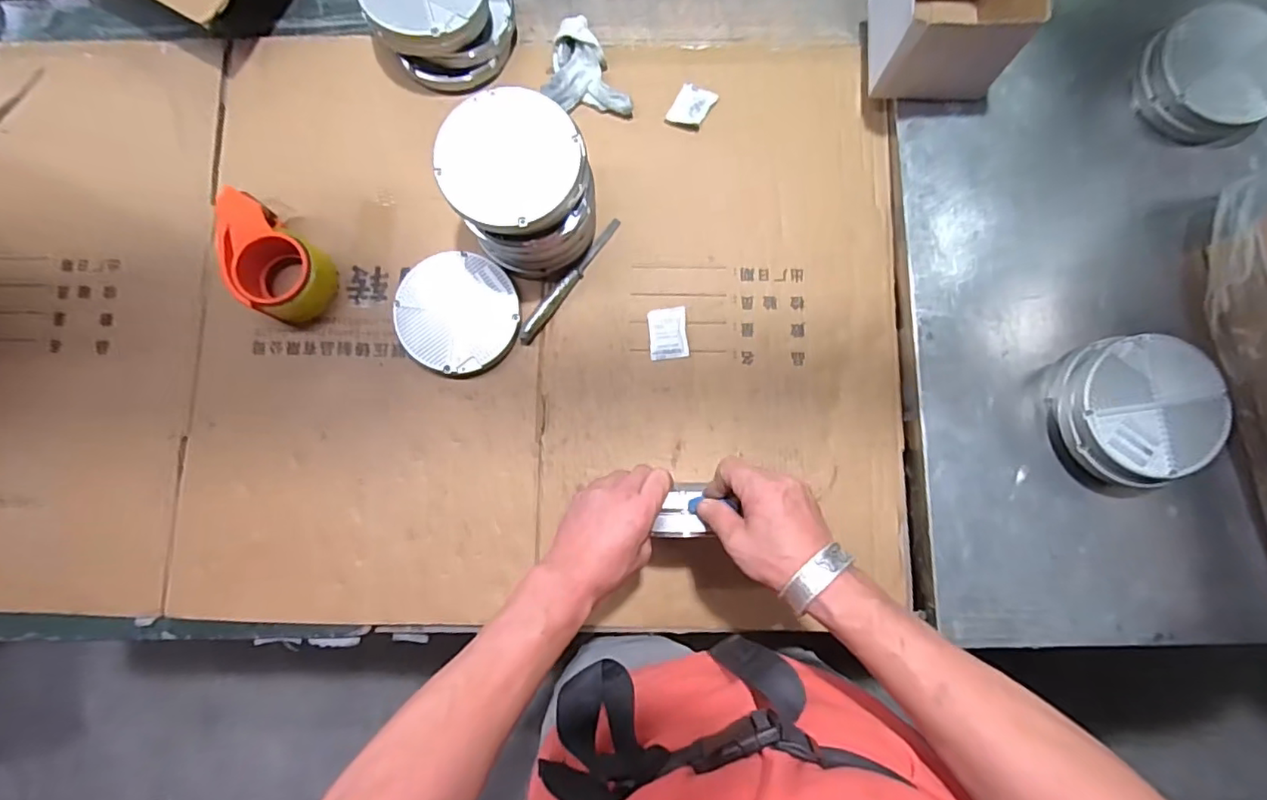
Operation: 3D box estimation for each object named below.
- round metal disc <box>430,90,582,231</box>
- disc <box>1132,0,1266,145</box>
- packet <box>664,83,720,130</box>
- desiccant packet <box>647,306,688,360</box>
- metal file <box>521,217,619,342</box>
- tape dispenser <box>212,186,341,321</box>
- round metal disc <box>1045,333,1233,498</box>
[{"bbox_3d":[-0.119,-0.231,0.560,0.135,0.015,0.138,0,85,-3],"label":"round metal disc"},{"bbox_3d":[0.628,-0.353,0.631,0.125,0.049,0.136,0,82,-1],"label":"disc"},{"bbox_3d":[0.071,-0.353,0.697,0.046,0.008,0.056,25,83,3],"label":"packet"},{"bbox_3d":[0.040,-0.077,0.666,0.044,0.004,0.060,-5,82,-1],"label":"desiccant packet"},{"bbox_3d":[-0.075,-0.141,0.671,0.020,0.018,0.180,37,83,4],"label":"metal file"},{"bbox_3d":[-0.410,-0.157,0.649,0.145,0.060,0.094,42,85,4],"label":"tape dispenser"},{"bbox_3d":[0.520,0.017,0.602,0.138,0.064,0.155,5,84,1],"label":"round metal disc"}]

